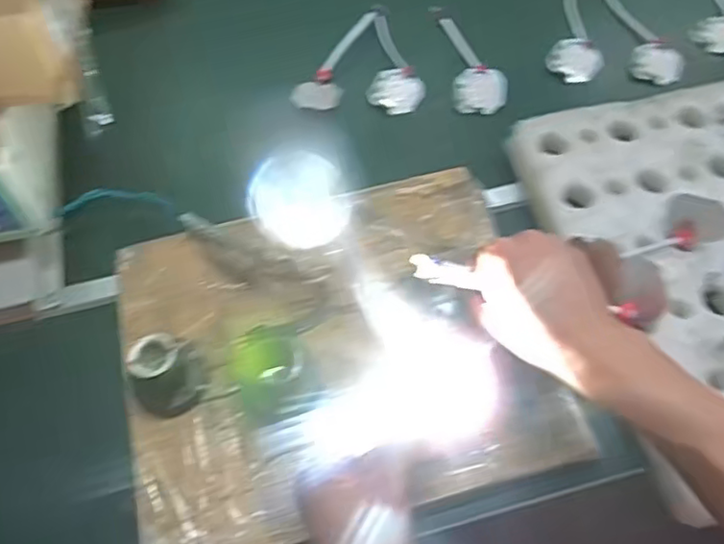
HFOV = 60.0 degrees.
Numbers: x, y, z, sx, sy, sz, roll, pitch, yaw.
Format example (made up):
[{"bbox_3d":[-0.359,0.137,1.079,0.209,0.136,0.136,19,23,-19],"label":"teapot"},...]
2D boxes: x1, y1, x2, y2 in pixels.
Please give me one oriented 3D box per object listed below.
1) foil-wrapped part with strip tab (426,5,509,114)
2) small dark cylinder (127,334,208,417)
[{"bbox_3d":[0.116,-0.245,0.698,0.052,0.030,0.171,-8,60,-4],"label":"foil-wrapped part with strip tab"},{"bbox_3d":[-0.146,0.077,0.470,0.058,0.050,0.047,-31,64,-16],"label":"small dark cylinder"}]

